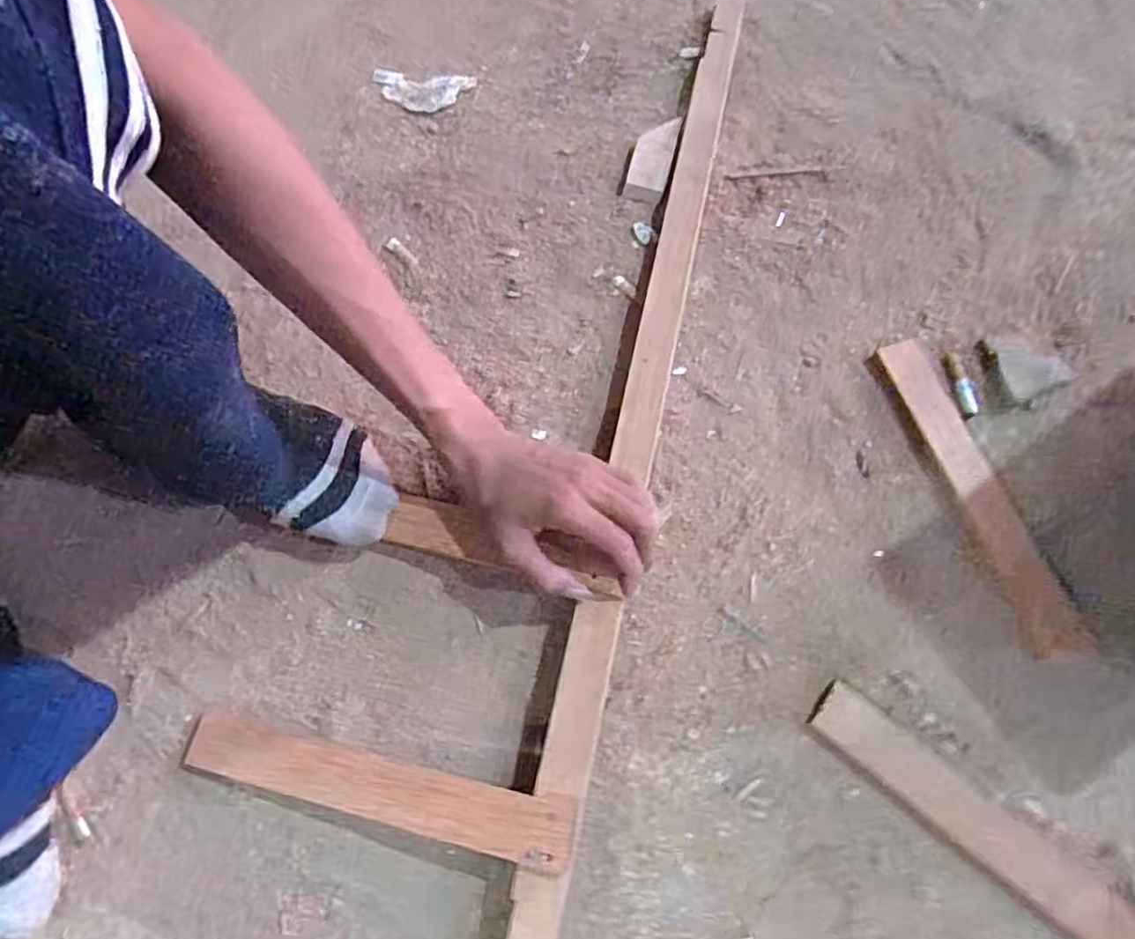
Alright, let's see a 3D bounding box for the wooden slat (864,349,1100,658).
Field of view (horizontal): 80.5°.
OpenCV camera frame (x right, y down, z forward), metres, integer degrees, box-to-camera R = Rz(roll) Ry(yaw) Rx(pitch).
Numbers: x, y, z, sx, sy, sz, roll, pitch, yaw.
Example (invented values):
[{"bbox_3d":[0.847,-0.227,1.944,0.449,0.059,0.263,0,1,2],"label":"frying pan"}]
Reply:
[{"bbox_3d":[0.308,0.012,0.506,0.041,0.010,0.254,-16,70,-5],"label":"wooden slat"}]

